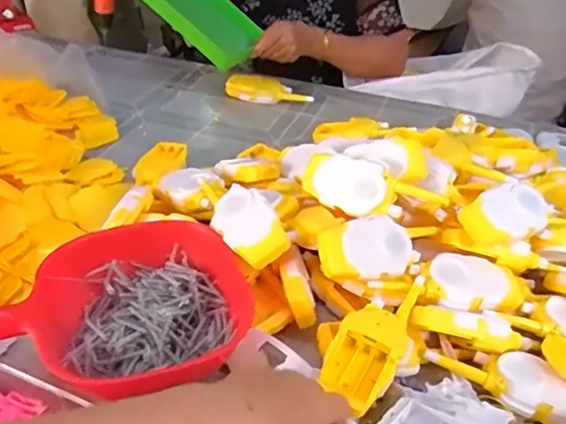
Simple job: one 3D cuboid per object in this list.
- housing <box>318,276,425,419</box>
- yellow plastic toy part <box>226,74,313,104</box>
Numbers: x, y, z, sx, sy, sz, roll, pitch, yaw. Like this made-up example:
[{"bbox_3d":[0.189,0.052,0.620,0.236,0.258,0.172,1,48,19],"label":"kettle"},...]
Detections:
[{"bbox_3d":[0.092,0.122,0.544,0.065,0.044,0.167,21,40,22],"label":"housing"},{"bbox_3d":[-0.027,-0.236,1.087,0.173,0.039,0.059,4,36,1],"label":"yellow plastic toy part"}]

